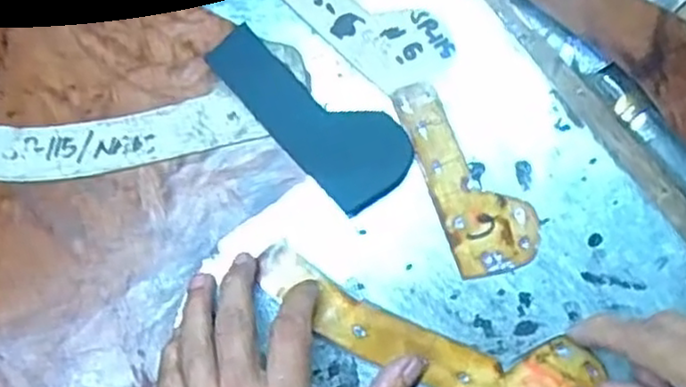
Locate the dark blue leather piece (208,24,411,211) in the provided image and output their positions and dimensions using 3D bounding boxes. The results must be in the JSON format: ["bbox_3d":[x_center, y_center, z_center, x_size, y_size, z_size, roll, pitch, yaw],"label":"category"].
[{"bbox_3d":[-0.017,-0.049,0.411,0.055,0.007,0.127,-43,87,-9],"label":"dark blue leather piece"}]

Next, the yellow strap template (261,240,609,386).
[{"bbox_3d":[0.045,0.077,0.389,0.190,0.005,0.047,22,80,7],"label":"yellow strap template"}]

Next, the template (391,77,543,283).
[{"bbox_3d":[0.071,-0.012,0.405,0.048,0.004,0.117,-21,79,1],"label":"template"}]

